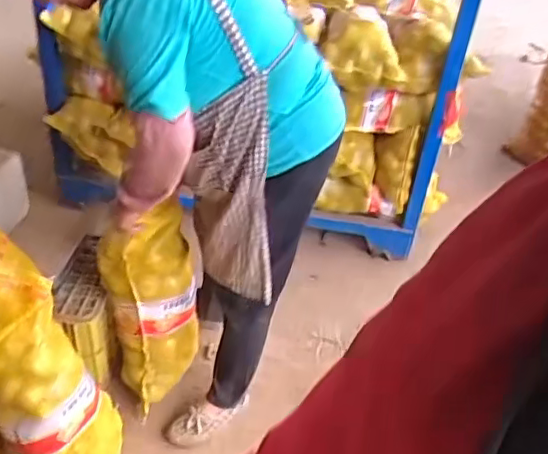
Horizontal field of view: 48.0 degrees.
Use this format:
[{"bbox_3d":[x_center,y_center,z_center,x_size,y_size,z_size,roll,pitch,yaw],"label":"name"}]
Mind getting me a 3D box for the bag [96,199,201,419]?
[{"bbox_3d":[-0.295,0.189,1.578,0.215,0.544,0.191,-19,44,-31],"label":"bag"}]

